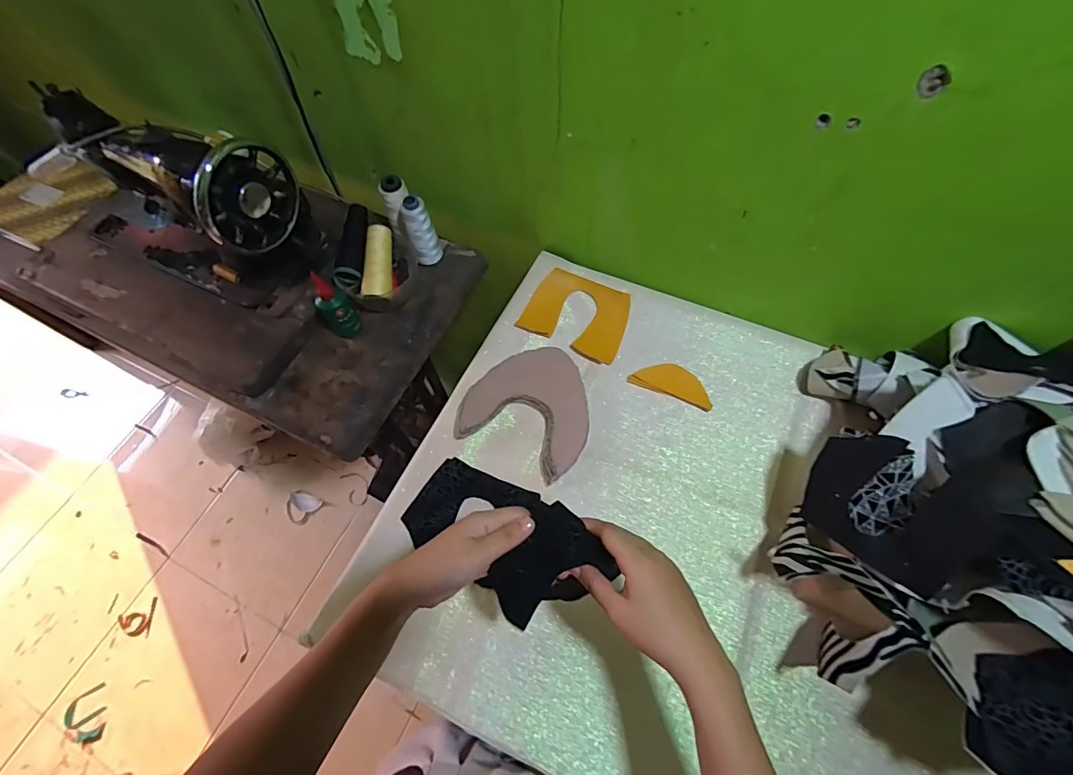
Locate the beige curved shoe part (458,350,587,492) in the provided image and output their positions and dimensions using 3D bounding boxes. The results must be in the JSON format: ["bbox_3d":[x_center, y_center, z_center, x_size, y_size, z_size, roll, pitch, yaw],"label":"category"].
[{"bbox_3d":[-0.001,0.021,0.614,0.162,0.019,0.167,27,67,14],"label":"beige curved shoe part"}]

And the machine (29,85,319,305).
[{"bbox_3d":[-0.512,-0.275,0.664,0.324,0.210,0.163,25,67,13],"label":"machine"}]

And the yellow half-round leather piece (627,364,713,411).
[{"bbox_3d":[0.188,-0.009,0.632,0.110,0.004,0.050,22,66,12],"label":"yellow half-round leather piece"}]

